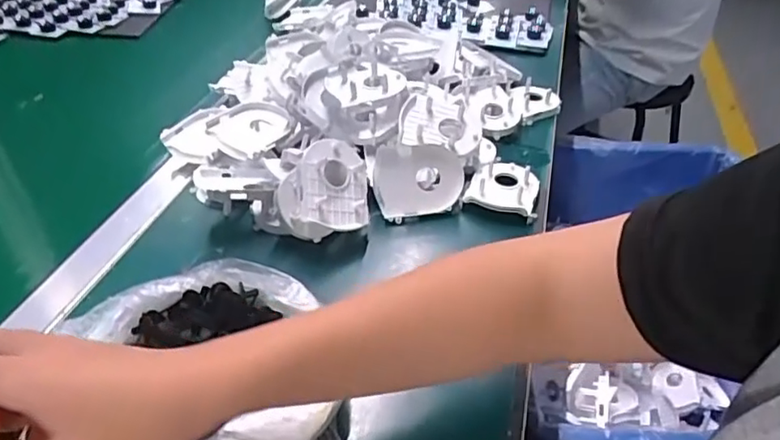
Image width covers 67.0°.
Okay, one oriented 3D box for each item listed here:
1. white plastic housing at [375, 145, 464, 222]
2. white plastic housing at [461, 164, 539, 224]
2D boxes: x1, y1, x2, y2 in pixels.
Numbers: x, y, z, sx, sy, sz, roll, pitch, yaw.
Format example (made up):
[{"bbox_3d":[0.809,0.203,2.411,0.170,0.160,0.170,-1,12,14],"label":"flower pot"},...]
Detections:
[{"bbox_3d":[0.030,-0.038,0.559,0.090,0.065,0.018,-7,7,-21],"label":"white plastic housing"},{"bbox_3d":[0.114,-0.035,0.580,0.068,0.020,0.076,15,41,15],"label":"white plastic housing"}]

